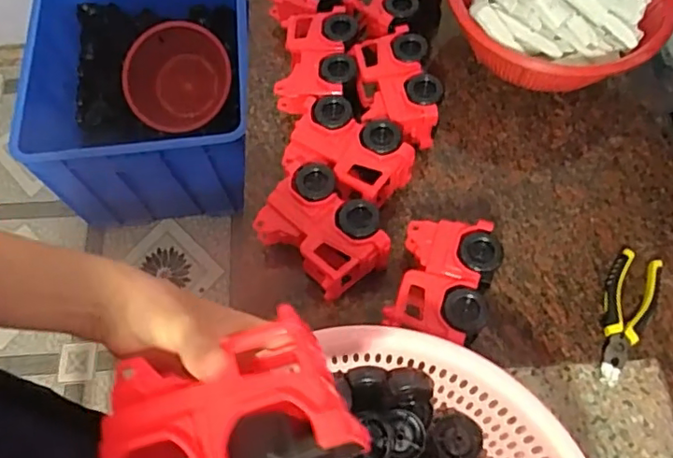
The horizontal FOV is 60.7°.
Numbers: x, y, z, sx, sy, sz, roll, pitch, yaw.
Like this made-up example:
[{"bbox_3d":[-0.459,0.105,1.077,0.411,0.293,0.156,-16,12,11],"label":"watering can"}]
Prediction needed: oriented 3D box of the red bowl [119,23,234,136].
[{"bbox_3d":[-0.415,-0.394,1.496,0.266,0.115,0.272,-6,106,1],"label":"red bowl"}]

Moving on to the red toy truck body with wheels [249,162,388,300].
[{"bbox_3d":[-0.016,0.005,0.673,0.151,0.074,0.103,40,72,19],"label":"red toy truck body with wheels"}]

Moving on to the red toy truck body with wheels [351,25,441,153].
[{"bbox_3d":[0.077,-0.184,0.767,0.102,0.077,0.149,-9,64,-2],"label":"red toy truck body with wheels"}]

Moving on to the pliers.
[{"bbox_3d":[0.330,0.100,0.660,0.054,0.013,0.163,25,68,13],"label":"pliers"}]

